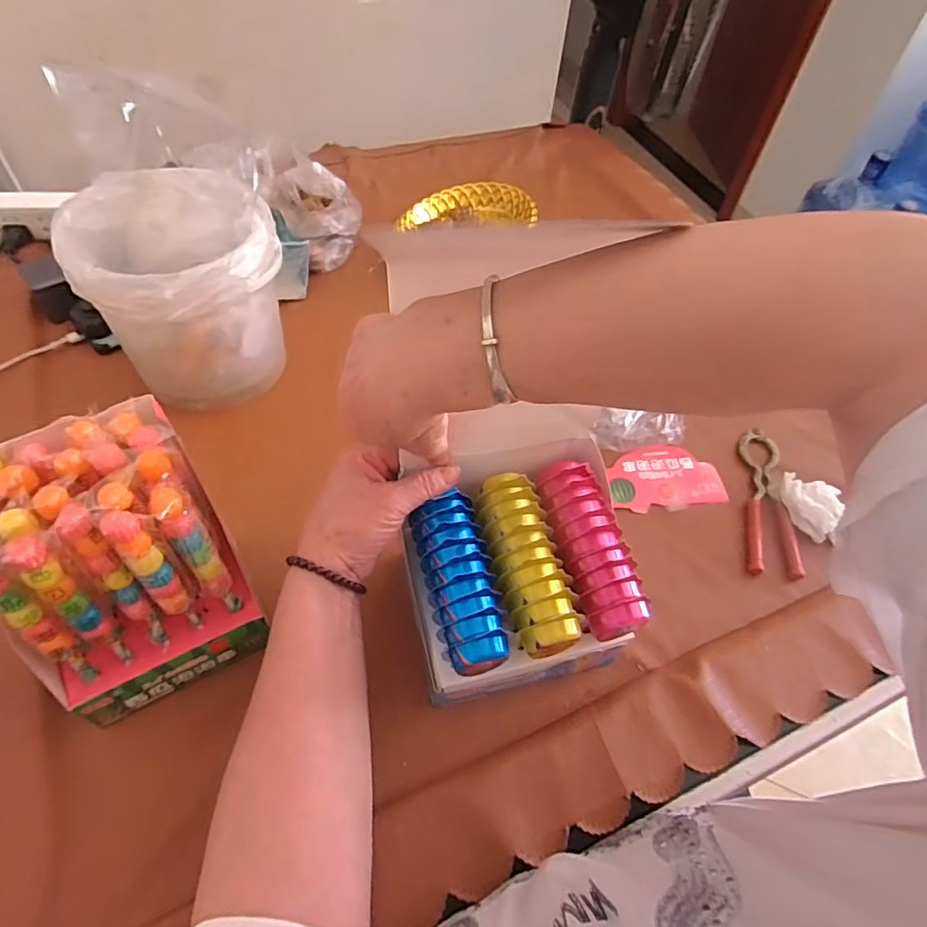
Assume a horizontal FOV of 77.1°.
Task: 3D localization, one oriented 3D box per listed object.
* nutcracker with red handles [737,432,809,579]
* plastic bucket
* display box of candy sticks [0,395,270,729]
[{"bbox_3d":[0.287,0.034,0.558,0.042,0.017,0.164,10,53,3],"label":"nutcracker with red handles"},{"bbox_3d":[-0.264,-0.164,0.563,0.163,0.166,0.179,2,53,-3],"label":"plastic bucket"},{"bbox_3d":[-0.221,0.072,0.383,0.123,0.189,0.108,-21,58,-19],"label":"display box of candy sticks"}]

